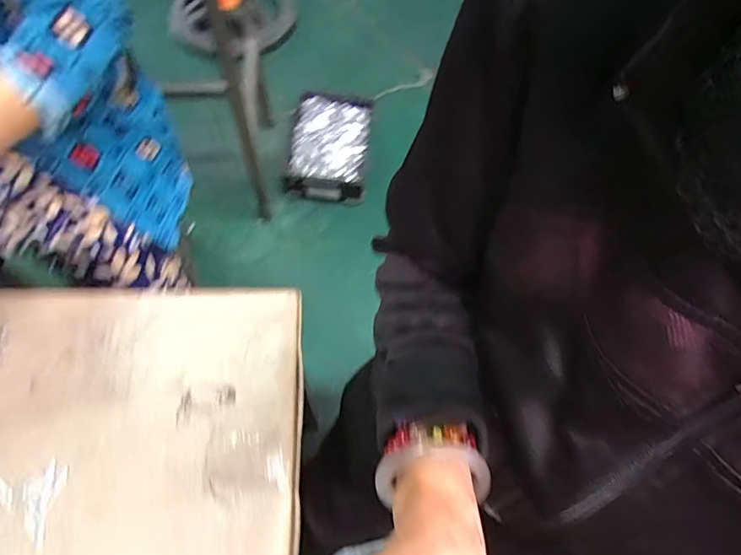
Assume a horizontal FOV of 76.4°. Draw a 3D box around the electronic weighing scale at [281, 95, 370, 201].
[{"bbox_3d":[-0.124,-0.416,1.444,0.239,0.111,0.354,6,65,0],"label":"electronic weighing scale"}]

